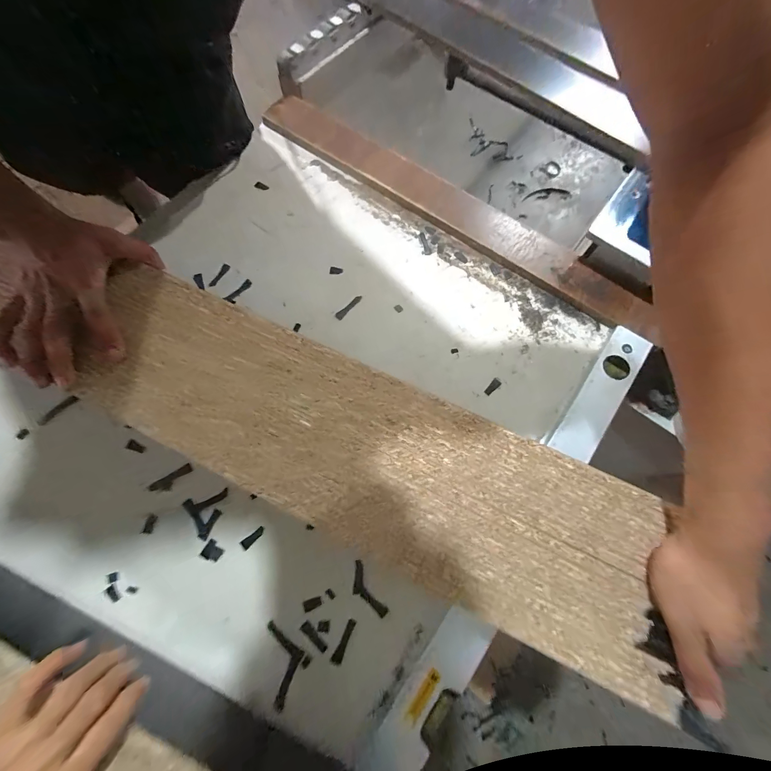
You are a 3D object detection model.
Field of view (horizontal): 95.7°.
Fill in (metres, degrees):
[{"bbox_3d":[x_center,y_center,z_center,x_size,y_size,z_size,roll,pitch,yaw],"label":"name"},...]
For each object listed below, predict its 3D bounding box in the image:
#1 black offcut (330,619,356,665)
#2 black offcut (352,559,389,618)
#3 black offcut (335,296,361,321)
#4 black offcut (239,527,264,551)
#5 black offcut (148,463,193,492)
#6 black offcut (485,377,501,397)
[{"bbox_3d":[-0.043,0.270,0.367,0.011,0.004,0.043,24,74,8],"label":"black offcut"},{"bbox_3d":[-0.022,0.227,0.383,0.023,0.004,0.061,-31,74,-9],"label":"black offcut"},{"bbox_3d":[-0.053,-0.112,0.498,0.012,0.004,0.047,39,76,12],"label":"black offcut"},{"bbox_3d":[-0.155,0.178,0.408,0.029,0.004,0.011,-43,76,-12],"label":"black offcut"},{"bbox_3d":[-0.261,0.116,0.427,0.048,0.004,0.019,-34,74,-25],"label":"black offcut"},{"bbox_3d":[0.142,0.002,0.462,0.027,0.004,0.011,-43,77,-12],"label":"black offcut"}]

